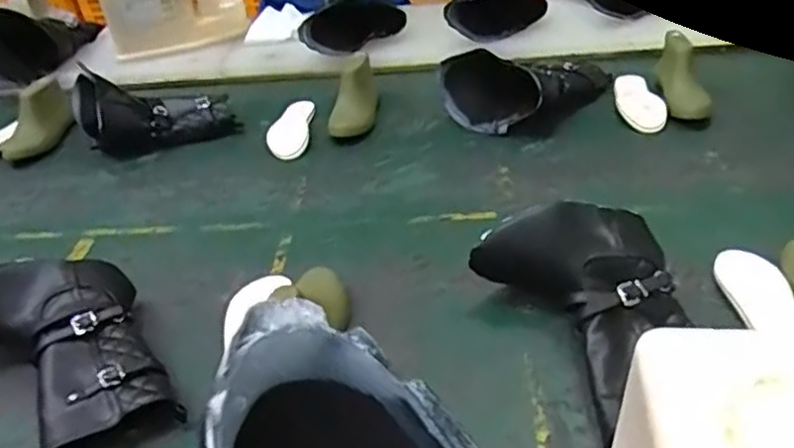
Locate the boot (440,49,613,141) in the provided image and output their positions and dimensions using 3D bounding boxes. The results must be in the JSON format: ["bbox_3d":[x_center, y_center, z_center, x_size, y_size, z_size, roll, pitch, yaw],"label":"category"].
[{"bbox_3d":[0.208,-0.215,0.983,0.254,0.108,0.135,-12,36,-7],"label":"boot"}]

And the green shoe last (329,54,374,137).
[{"bbox_3d":[-0.069,-0.199,1.039,0.063,0.056,0.150,4,65,15],"label":"green shoe last"}]

